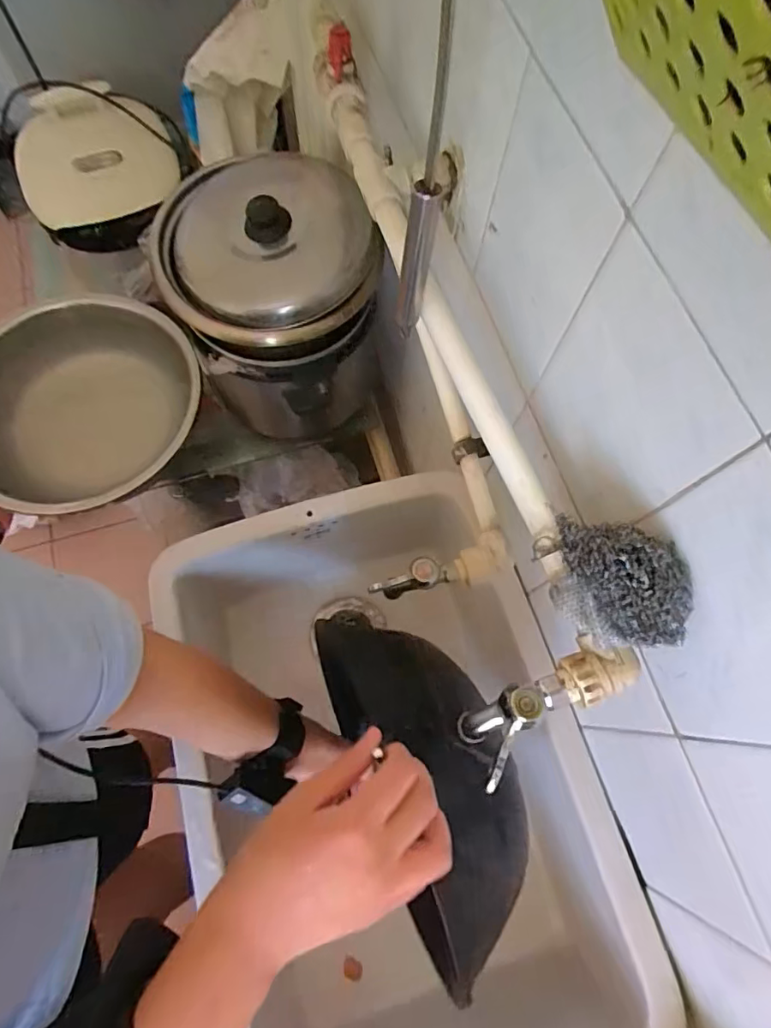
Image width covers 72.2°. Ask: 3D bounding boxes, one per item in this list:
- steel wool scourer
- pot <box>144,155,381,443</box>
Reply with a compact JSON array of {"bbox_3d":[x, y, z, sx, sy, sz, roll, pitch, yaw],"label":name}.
[{"bbox_3d":[0.154,0.048,0.352,0.079,0.059,0.074,2,70,-1],"label":"steel wool scourer"},{"bbox_3d":[-0.159,-0.306,0.819,0.262,0.347,0.283,1,70,-2],"label":"pot"}]

